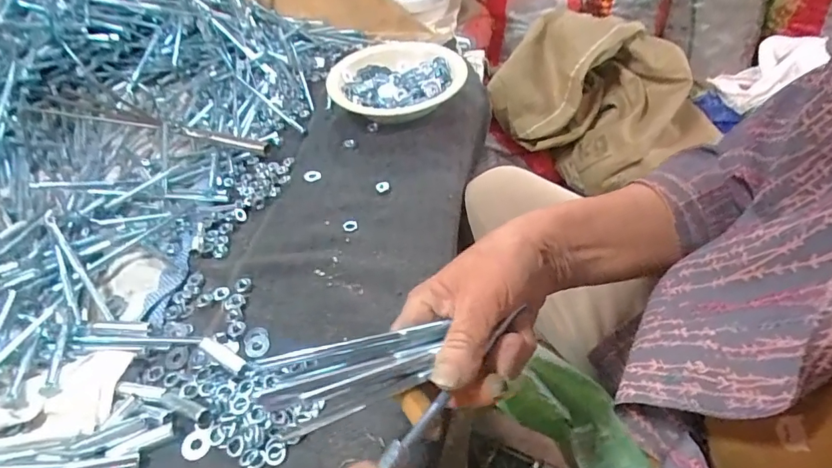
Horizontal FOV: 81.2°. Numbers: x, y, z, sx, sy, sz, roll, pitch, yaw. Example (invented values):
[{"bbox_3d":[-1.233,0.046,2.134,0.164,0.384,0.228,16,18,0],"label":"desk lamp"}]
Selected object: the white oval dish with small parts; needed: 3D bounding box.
[{"bbox_3d":[-0.023,-0.191,0.637,0.171,0.050,0.182,29,54,31],"label":"white oval dish with small parts"}]

